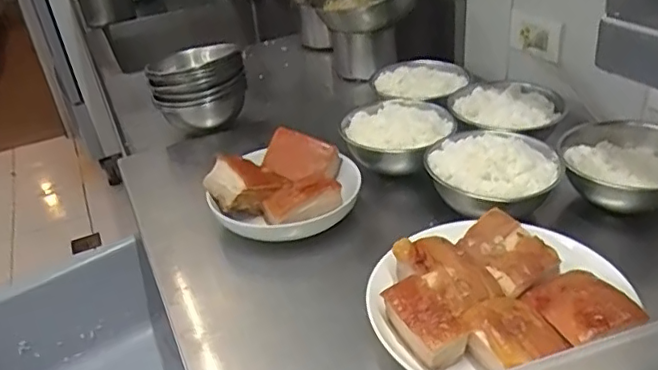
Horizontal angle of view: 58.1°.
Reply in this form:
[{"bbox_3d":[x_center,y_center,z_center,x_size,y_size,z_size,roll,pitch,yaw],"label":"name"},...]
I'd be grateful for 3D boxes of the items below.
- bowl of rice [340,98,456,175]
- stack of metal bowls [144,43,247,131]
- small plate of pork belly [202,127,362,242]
[{"bbox_3d":[0.103,-0.063,0.892,0.157,0.082,0.146,-5,32,3],"label":"bowl of rice"},{"bbox_3d":[-0.237,-0.170,1.082,0.158,0.138,0.147,-17,33,-16],"label":"stack of metal bowls"},{"bbox_3d":[-0.062,0.002,0.810,0.197,0.099,0.177,-16,33,-15],"label":"small plate of pork belly"}]

